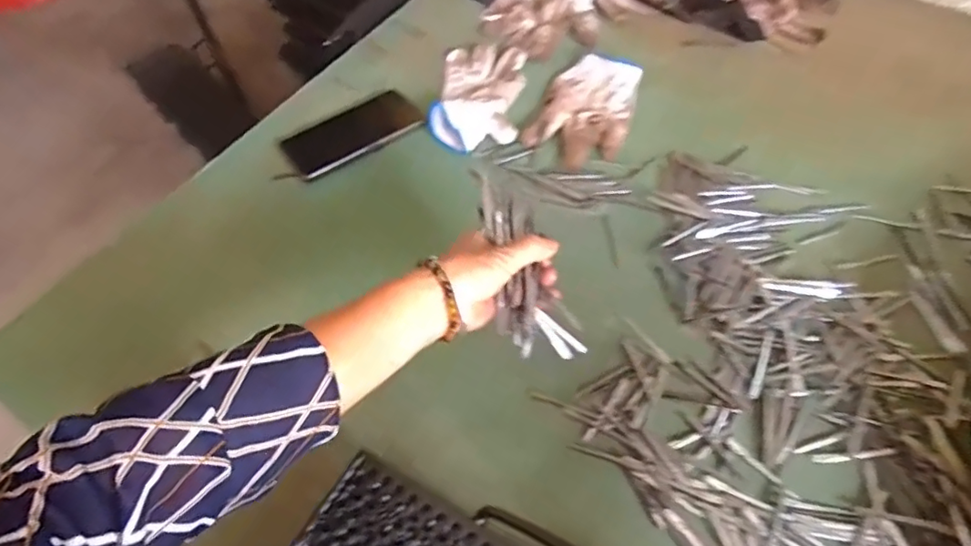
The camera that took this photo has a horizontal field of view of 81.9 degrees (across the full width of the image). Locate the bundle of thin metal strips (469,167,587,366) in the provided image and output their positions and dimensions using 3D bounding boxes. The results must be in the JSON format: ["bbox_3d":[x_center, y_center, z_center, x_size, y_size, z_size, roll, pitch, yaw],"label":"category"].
[{"bbox_3d":[0.027,-0.003,0.449,0.060,0.028,0.163,-19,89,-10],"label":"bundle of thin metal strips"}]

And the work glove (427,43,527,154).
[{"bbox_3d":[-0.007,-0.226,0.680,0.102,0.035,0.189,6,57,3],"label":"work glove"}]

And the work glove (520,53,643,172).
[{"bbox_3d":[0.125,-0.202,0.676,0.109,0.015,0.176,22,60,13],"label":"work glove"}]

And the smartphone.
[{"bbox_3d":[-0.153,-0.164,0.659,0.157,0.013,0.081,-32,63,-19],"label":"smartphone"}]

